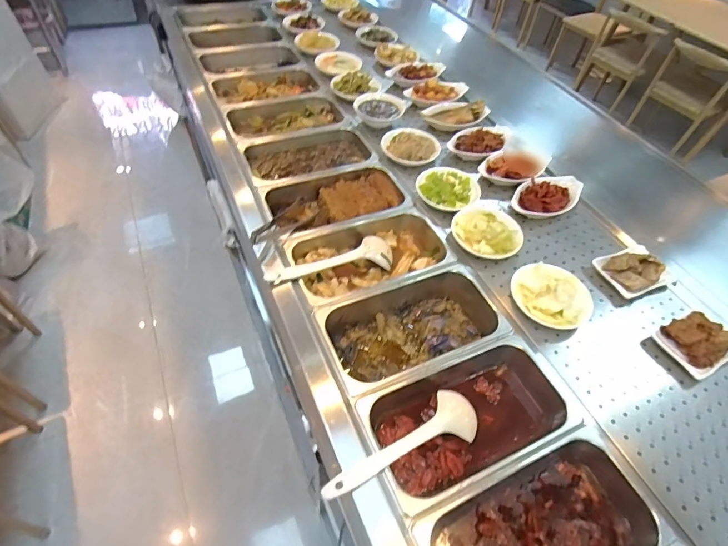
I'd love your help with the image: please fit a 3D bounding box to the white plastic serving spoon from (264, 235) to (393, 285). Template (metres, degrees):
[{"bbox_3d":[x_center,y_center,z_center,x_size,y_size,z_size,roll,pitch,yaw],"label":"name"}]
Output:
[{"bbox_3d":[-0.068,-0.027,0.804,0.253,0.041,0.077,-13,53,-15],"label":"white plastic serving spoon"}]

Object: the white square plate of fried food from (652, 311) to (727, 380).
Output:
[{"bbox_3d":[0.585,0.119,0.717,0.118,0.034,0.094,-20,55,-20],"label":"white square plate of fried food"}]

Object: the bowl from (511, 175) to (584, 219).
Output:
[{"bbox_3d":[0.420,-0.175,0.938,0.183,0.045,0.107,-16,54,-17],"label":"bowl"}]

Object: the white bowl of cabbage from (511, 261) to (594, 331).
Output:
[{"bbox_3d":[0.348,0.042,0.763,0.144,0.042,0.141,2,51,-3],"label":"white bowl of cabbage"}]

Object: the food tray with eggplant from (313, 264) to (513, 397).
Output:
[{"bbox_3d":[0.097,0.105,0.759,0.346,0.113,0.174,-18,55,-19],"label":"food tray with eggplant"}]

